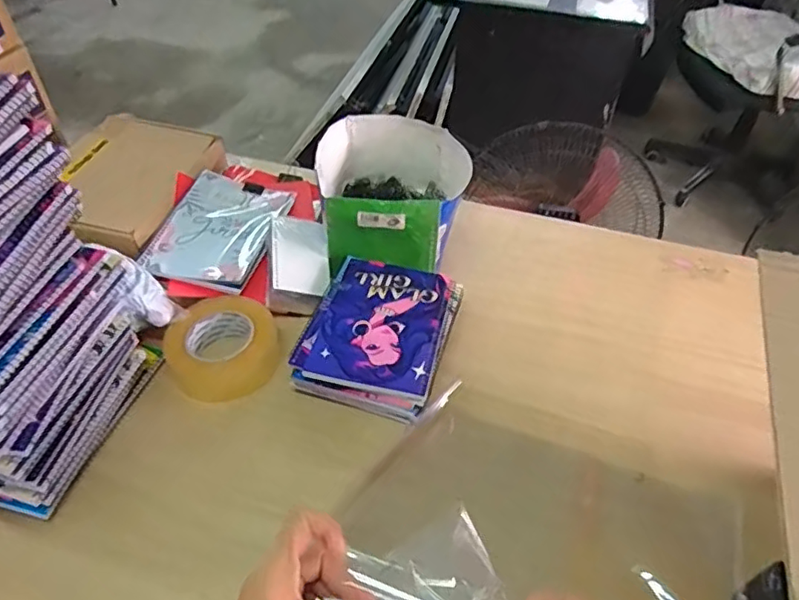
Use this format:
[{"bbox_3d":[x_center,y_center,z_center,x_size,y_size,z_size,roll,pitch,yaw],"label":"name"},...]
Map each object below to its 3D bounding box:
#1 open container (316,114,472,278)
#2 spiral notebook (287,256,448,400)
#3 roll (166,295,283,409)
[{"bbox_3d":[-0.009,-0.157,0.876,0.205,0.132,0.244,-1,47,-1],"label":"open container"},{"bbox_3d":[-0.026,0.026,0.758,0.162,0.012,0.208,12,47,10],"label":"spiral notebook"},{"bbox_3d":[-0.217,0.055,0.731,0.128,0.056,0.125,0,47,0],"label":"roll"}]

